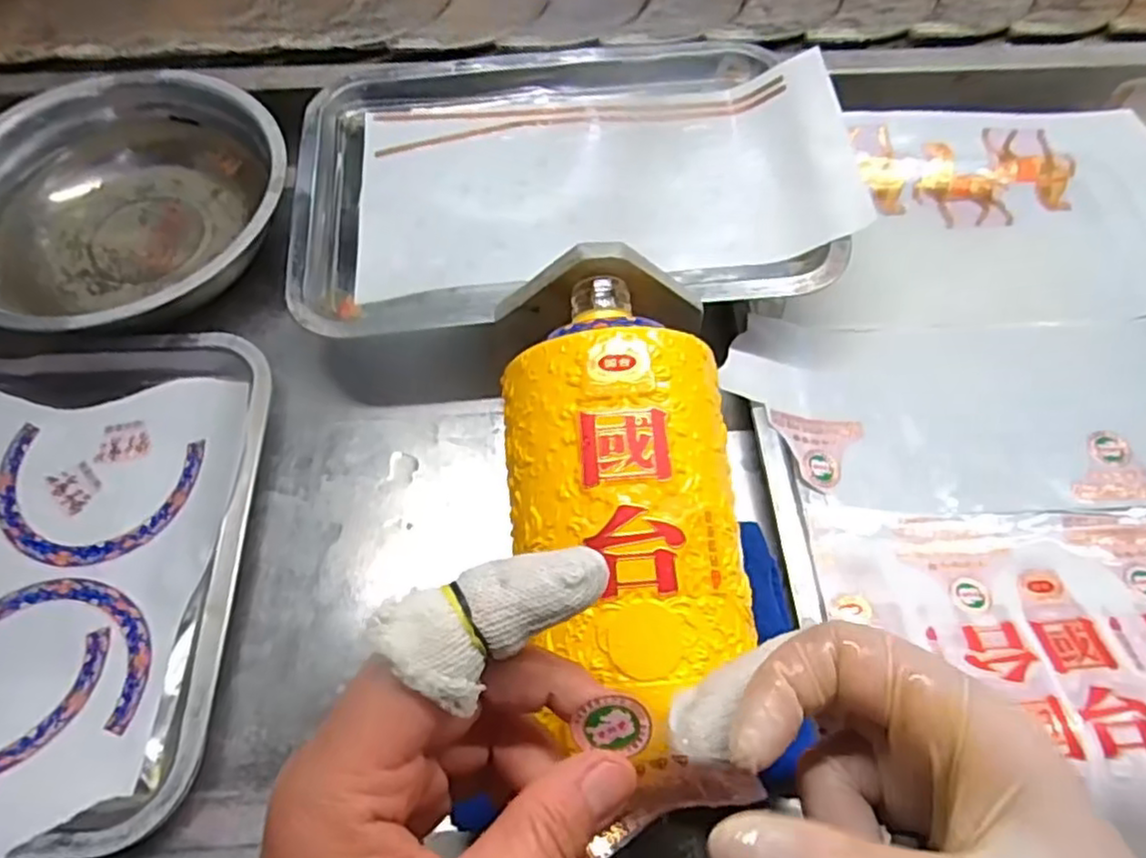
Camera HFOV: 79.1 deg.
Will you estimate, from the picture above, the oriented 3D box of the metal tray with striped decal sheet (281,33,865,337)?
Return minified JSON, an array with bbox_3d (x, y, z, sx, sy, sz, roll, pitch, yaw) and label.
[{"bbox_3d":[-0.002,-0.150,0.424,0.323,0.058,0.219,-5,66,-2],"label":"metal tray with striped decal sheet"}]

